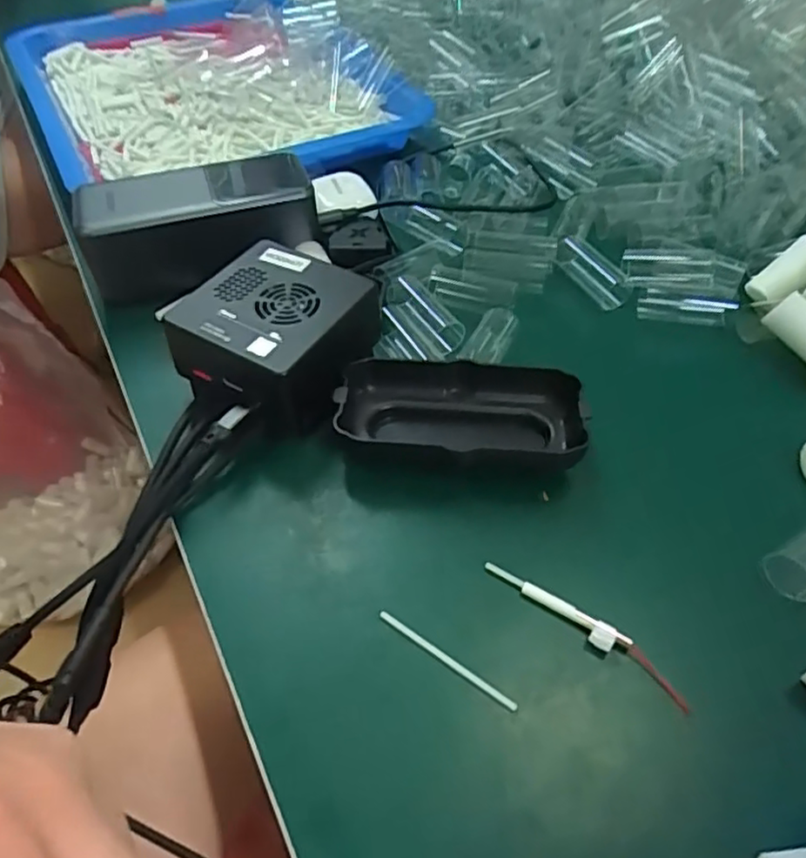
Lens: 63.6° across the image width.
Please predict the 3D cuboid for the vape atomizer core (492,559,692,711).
[{"bbox_3d":[0.070,0.075,0.249,0.085,0.006,0.009,31,59,24],"label":"vape atomizer core"}]

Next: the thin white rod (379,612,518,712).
[{"bbox_3d":[0.016,0.086,0.244,0.059,0.004,0.004,29,58,23],"label":"thin white rod"}]

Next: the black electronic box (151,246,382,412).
[{"bbox_3d":[-0.060,-0.045,0.319,0.081,0.047,0.082,23,54,19],"label":"black electronic box"}]

